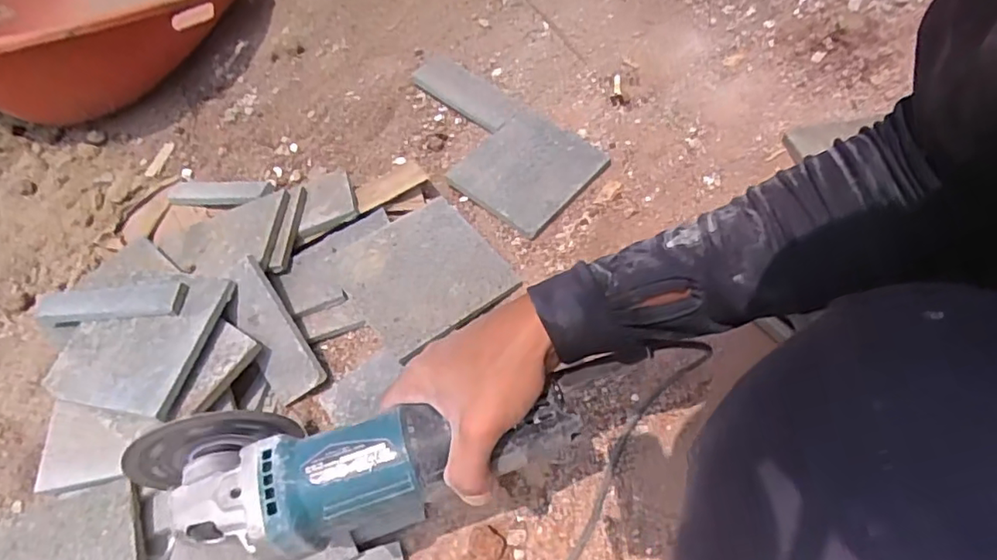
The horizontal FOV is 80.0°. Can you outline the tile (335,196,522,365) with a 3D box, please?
[{"bbox_3d":[-0.081,-0.012,0.647,0.160,0.012,0.157,-29,66,-15],"label":"tile"}]

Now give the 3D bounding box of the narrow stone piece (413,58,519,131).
[{"bbox_3d":[-0.047,-0.253,0.799,0.174,0.013,0.054,41,69,19],"label":"narrow stone piece"}]

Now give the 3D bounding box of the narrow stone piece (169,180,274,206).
[{"bbox_3d":[-0.335,-0.105,0.715,0.152,0.019,0.027,1,56,22],"label":"narrow stone piece"}]

